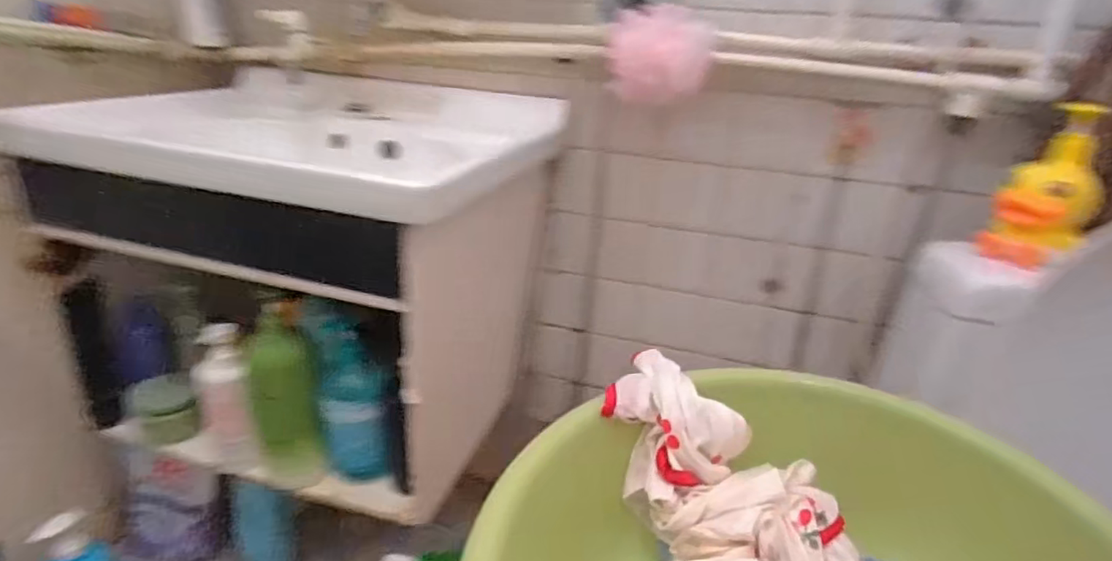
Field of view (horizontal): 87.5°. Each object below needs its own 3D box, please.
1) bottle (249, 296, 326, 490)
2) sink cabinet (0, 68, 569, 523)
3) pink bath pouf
[{"bbox_3d":[-0.337,0.153,0.724,0.079,0.243,0.068,-12,34,-27],"label":"bottle"},{"bbox_3d":[-0.326,-0.034,0.866,0.514,0.423,0.484,14,31,15],"label":"sink cabinet"},{"bbox_3d":[0.132,-0.285,0.738,0.103,0.103,0.090,-12,34,-27],"label":"pink bath pouf"}]

